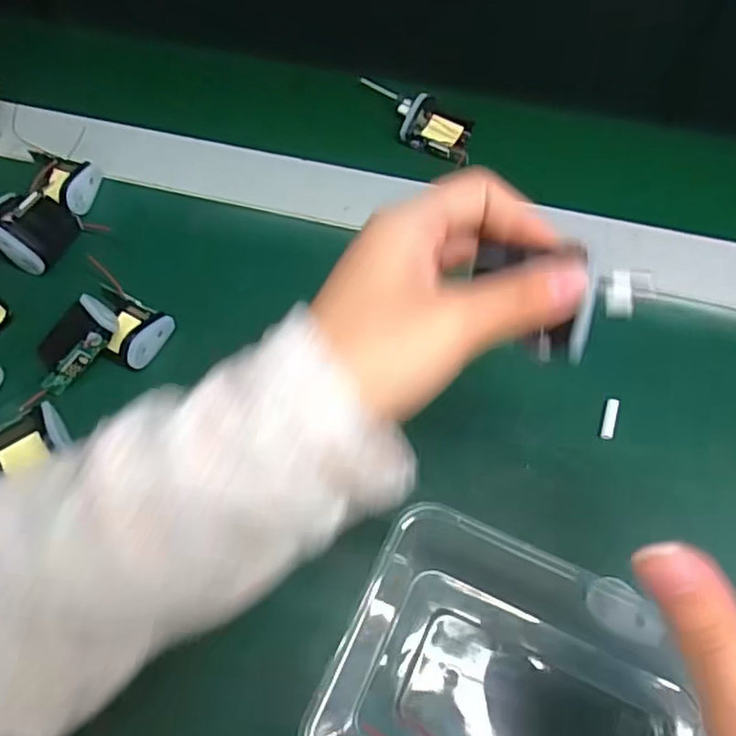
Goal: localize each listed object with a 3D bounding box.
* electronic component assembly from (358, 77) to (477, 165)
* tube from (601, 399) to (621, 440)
[{"bbox_3d":[0.032,-0.174,0.441,0.089,0.023,0.039,22,66,12],"label":"electronic component assembly"},{"bbox_3d":[0.131,0.027,0.338,0.007,0.004,0.024,17,65,10],"label":"tube"}]

